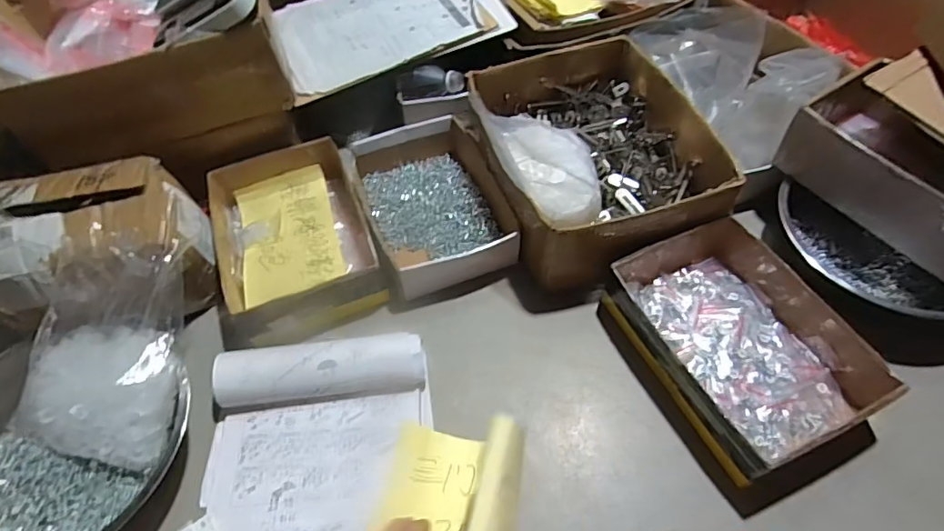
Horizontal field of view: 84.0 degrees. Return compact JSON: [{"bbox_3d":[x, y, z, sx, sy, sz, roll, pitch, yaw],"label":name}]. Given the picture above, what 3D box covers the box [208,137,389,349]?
[{"bbox_3d":[-0.228,-0.040,0.663,0.195,0.052,0.259,-18,56,-10],"label":"box"}]

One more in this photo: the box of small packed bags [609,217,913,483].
[{"bbox_3d":[0.285,0.076,0.573,0.191,0.064,0.256,-22,56,-13],"label":"box of small packed bags"}]

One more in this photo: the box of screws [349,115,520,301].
[{"bbox_3d":[-0.053,-0.088,0.708,0.176,0.056,0.261,-16,55,-8],"label":"box of screws"}]

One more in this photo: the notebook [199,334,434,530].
[{"bbox_3d":[-0.151,0.225,0.495,0.219,0.056,0.308,-5,54,-1],"label":"notebook"}]

